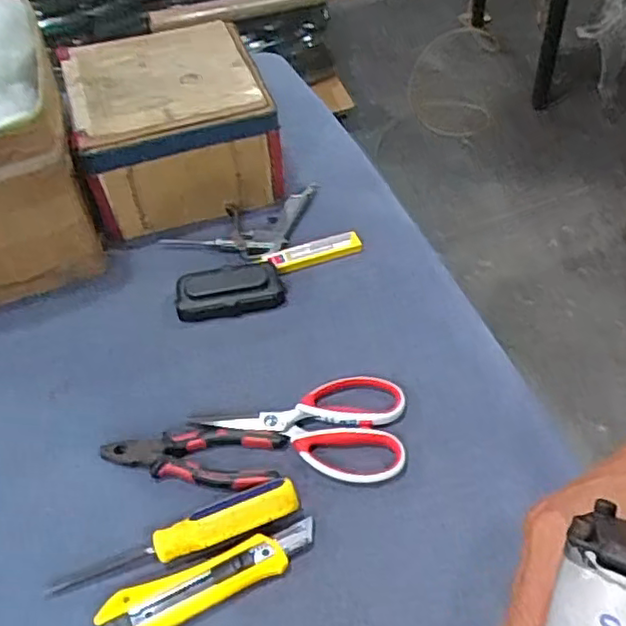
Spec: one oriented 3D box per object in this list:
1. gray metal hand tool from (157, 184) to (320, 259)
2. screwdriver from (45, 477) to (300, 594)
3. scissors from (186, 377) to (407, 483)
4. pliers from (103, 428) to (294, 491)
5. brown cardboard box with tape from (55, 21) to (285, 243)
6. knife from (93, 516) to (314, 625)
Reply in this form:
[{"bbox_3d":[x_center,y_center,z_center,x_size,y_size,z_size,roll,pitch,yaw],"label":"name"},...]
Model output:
[{"bbox_3d":[-0.081,-0.116,0.764,0.139,0.012,0.136,10,50,12],"label":"gray metal hand tool"},{"bbox_3d":[-0.105,0.169,0.504,0.191,0.029,0.033,-15,50,-10],"label":"screwdriver"},{"bbox_3d":[-0.014,0.094,0.573,0.182,0.010,0.100,3,49,7],"label":"scissors"},{"bbox_3d":[-0.105,0.120,0.559,0.155,0.012,0.053,4,50,7],"label":"pliers"},{"bbox_3d":[-0.167,-0.217,0.779,0.209,0.137,0.208,-18,50,-12],"label":"brown cardboard box with tape"},{"bbox_3d":[-0.074,0.199,0.486,0.161,0.014,0.038,-16,50,-10],"label":"knife"}]

